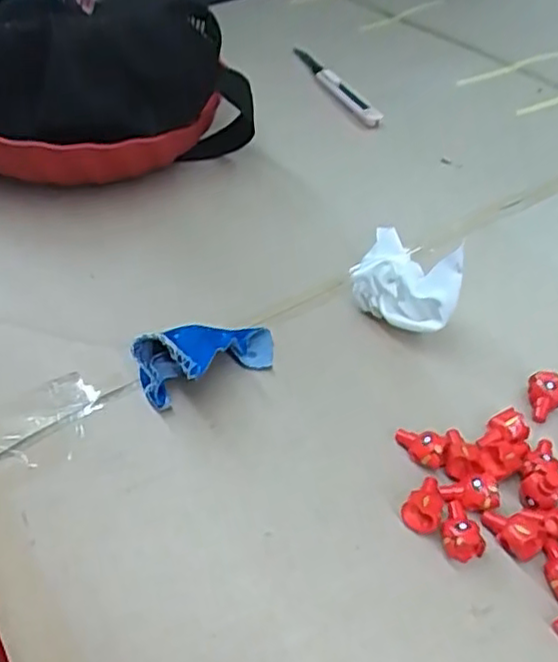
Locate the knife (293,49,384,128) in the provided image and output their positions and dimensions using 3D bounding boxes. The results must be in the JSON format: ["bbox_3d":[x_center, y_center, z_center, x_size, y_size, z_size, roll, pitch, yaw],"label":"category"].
[{"bbox_3d":[0.049,-0.230,0.631,0.022,0.008,0.171,-18,47,-15],"label":"knife"}]

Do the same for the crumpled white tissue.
[{"bbox_3d":[0.072,-0.027,0.380,0.060,0.053,0.040,23,50,23],"label":"crumpled white tissue"}]

